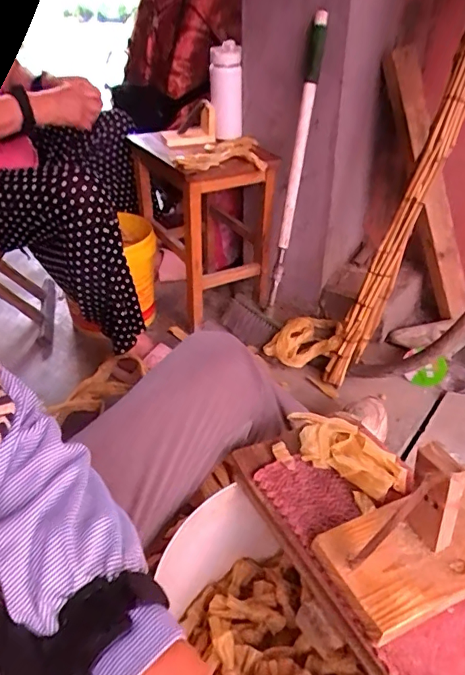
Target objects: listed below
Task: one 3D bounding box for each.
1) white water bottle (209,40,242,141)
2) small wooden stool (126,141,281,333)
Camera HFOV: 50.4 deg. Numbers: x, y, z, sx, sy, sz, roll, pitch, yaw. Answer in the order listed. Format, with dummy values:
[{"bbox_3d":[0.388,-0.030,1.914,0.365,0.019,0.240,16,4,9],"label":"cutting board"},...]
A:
[{"bbox_3d":[-0.015,-0.549,1.106,0.071,0.187,0.058,0,35,0],"label":"white water bottle"},{"bbox_3d":[-0.071,-0.284,1.236,0.236,0.369,0.327,-18,42,-23],"label":"small wooden stool"}]

